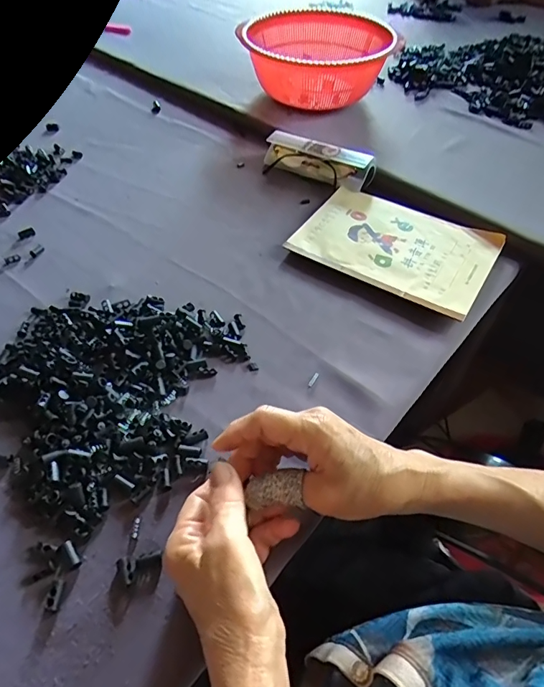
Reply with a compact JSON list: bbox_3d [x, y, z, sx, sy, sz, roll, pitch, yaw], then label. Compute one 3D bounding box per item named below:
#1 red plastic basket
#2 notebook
[{"bbox_3d":[0.058,-0.445,0.705,0.213,0.104,0.231,0,51,0],"label":"red plastic basket"},{"bbox_3d":[0.138,-0.112,0.500,0.204,0.011,0.140,27,58,21],"label":"notebook"}]

